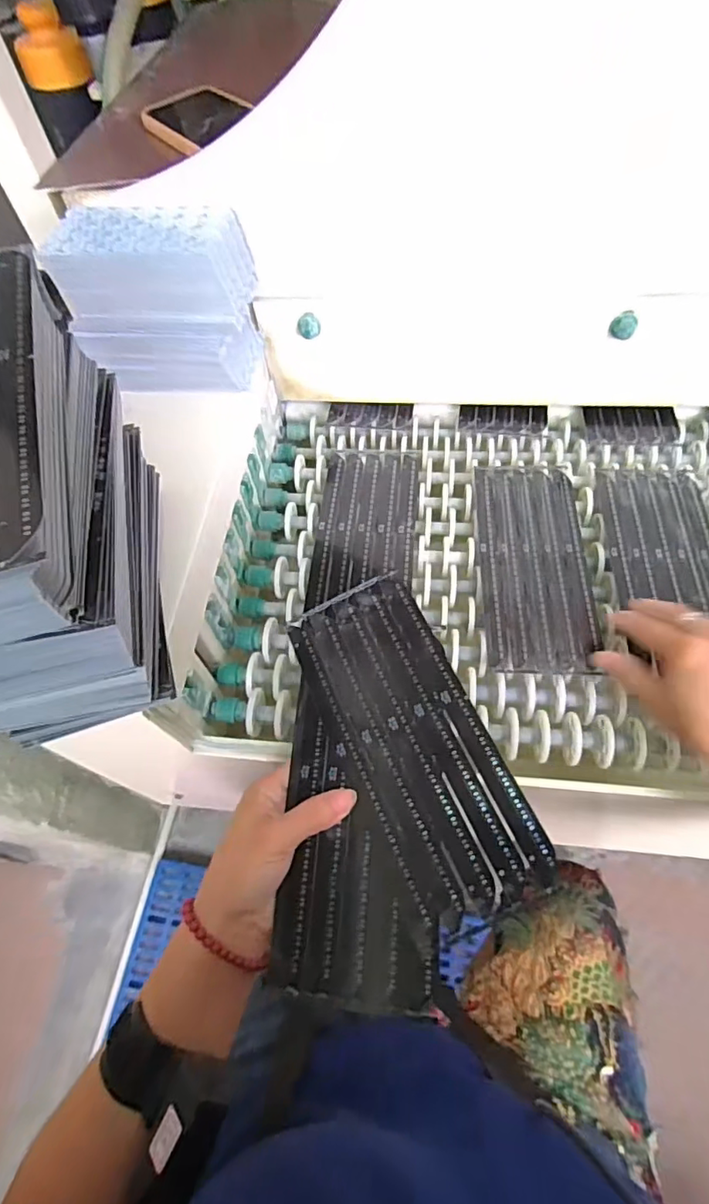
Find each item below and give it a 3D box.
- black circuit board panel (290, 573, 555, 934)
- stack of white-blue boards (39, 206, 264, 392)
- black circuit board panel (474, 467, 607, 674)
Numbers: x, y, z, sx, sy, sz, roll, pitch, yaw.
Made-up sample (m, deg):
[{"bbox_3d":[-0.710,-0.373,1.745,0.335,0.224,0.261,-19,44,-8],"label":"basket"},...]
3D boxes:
[{"bbox_3d":[0.033,0.088,0.364,0.099,0.004,0.220,-27,63,1],"label":"black circuit board panel"},{"bbox_3d":[-0.170,-0.271,0.490,0.154,0.119,0.095,1,58,4],"label":"stack of white-blue boards"},{"bbox_3d":[0.168,-0.042,0.509,0.096,0.006,0.228,2,58,5],"label":"black circuit board panel"}]

